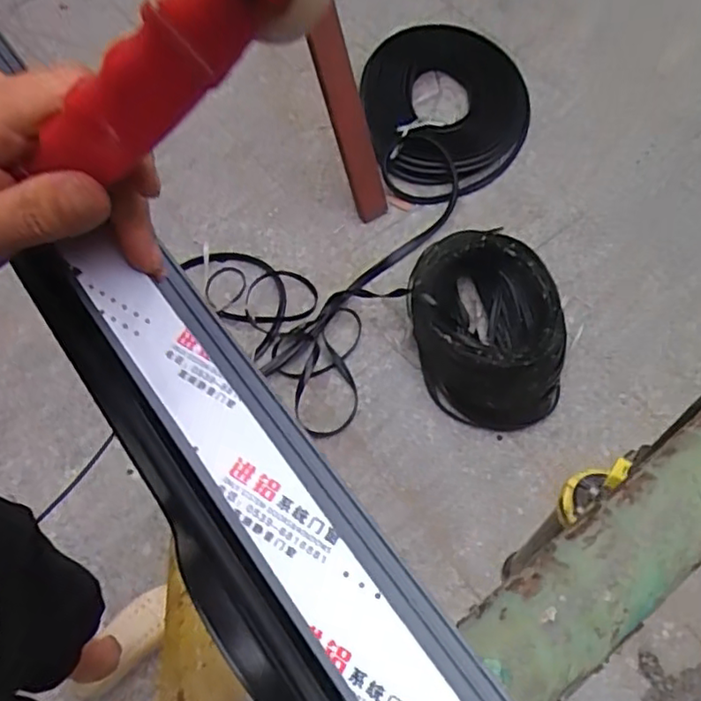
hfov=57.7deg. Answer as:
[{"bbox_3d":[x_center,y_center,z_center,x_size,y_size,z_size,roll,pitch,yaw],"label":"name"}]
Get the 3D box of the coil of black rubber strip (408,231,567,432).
[{"bbox_3d":[0.307,-0.064,1.462,0.350,0.158,0.450,9,64,5],"label":"coil of black rubber strip"}]

